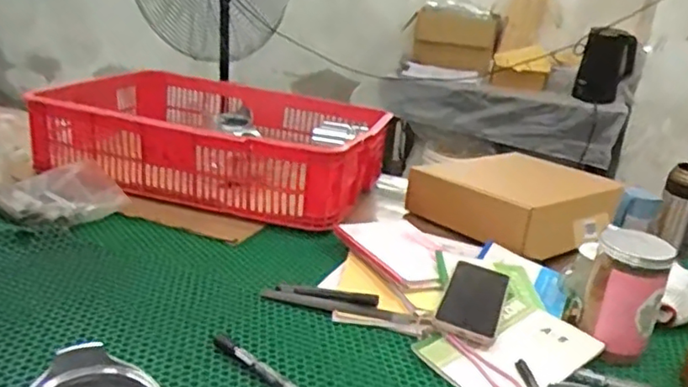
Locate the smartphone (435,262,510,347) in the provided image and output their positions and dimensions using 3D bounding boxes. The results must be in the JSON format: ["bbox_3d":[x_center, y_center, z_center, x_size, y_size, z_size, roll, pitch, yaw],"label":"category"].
[{"bbox_3d":[0.172,0.136,0.805,0.074,0.012,0.185,23,26,12],"label":"smartphone"}]

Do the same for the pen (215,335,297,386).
[{"bbox_3d":[-0.092,0.185,0.660,0.146,0.013,0.018,22,28,36],"label":"pen"}]

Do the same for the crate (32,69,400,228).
[{"bbox_3d":[-0.242,-0.103,1.210,0.645,0.152,0.436,9,22,9],"label":"crate"}]

